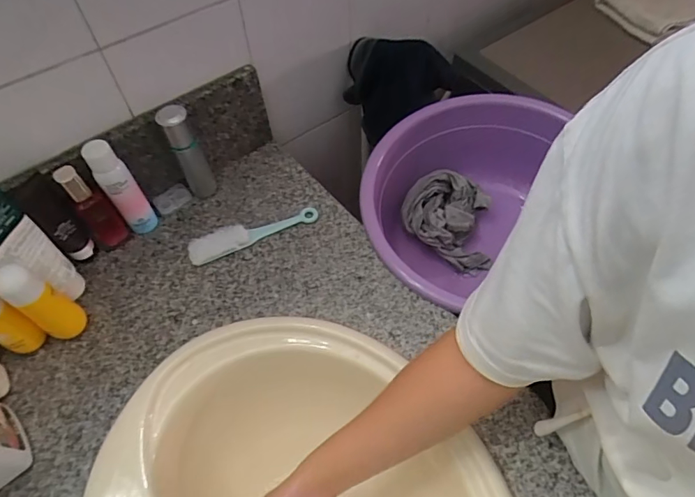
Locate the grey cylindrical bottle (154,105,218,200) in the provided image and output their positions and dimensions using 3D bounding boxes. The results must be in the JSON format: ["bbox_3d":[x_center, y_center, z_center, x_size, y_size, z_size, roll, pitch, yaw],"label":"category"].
[{"bbox_3d":[-0.246,-0.143,0.709,0.038,0.170,0.034,-37,64,-21],"label":"grey cylindrical bottle"}]

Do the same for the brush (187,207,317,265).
[{"bbox_3d":[-0.149,-0.029,0.722,0.205,0.020,0.044,-21,59,-13],"label":"brush"}]

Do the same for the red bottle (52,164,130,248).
[{"bbox_3d":[-0.365,-0.057,0.661,0.033,0.156,0.044,39,65,22],"label":"red bottle"}]

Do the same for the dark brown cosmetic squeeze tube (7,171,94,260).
[{"bbox_3d":[-0.409,-0.040,0.651,0.039,0.141,0.054,36,64,21],"label":"dark brown cosmetic squeeze tube"}]

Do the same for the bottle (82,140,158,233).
[{"bbox_3d":[-0.332,-0.084,0.676,0.044,0.168,0.041,0,57,0],"label":"bottle"}]

